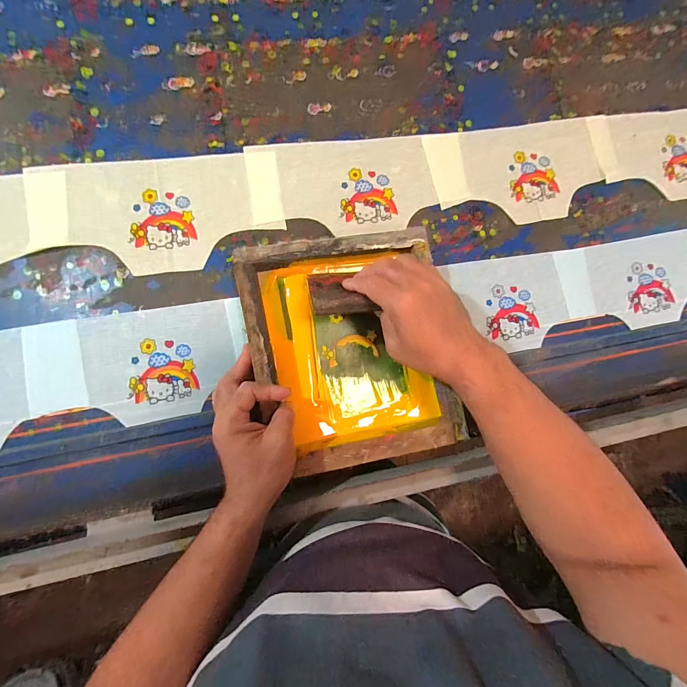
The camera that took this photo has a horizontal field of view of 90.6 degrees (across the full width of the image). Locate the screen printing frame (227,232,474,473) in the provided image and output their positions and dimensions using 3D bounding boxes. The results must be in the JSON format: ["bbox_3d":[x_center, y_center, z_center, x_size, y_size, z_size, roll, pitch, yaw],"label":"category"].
[{"bbox_3d":[0.009,0.005,0.434,0.235,0.047,0.274,-11,86,-8],"label":"screen printing frame"}]

